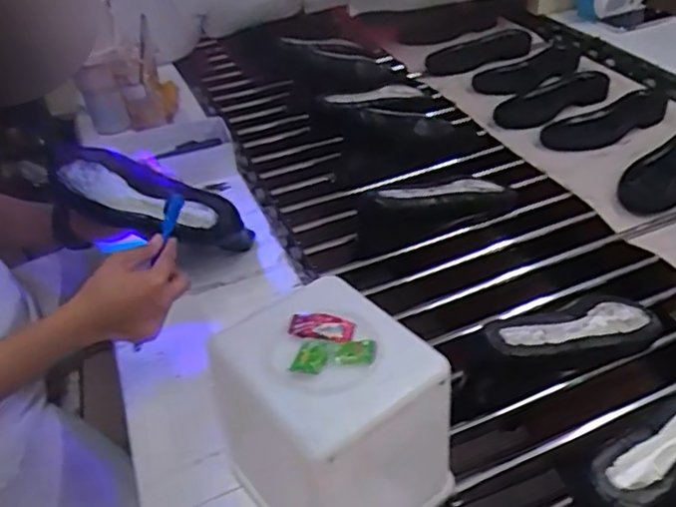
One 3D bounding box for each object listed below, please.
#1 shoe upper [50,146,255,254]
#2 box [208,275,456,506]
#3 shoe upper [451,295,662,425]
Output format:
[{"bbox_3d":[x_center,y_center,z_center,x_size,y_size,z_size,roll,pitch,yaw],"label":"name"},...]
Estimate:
[{"bbox_3d":[-0.241,-0.067,0.824,0.264,0.088,0.084,20,41,3],"label":"shoe upper"},{"bbox_3d":[-0.006,0.136,0.525,0.133,0.159,0.152,-31,44,-29],"label":"box"},{"bbox_3d":[0.239,0.097,0.700,0.257,0.096,0.075,-18,39,-15],"label":"shoe upper"}]

